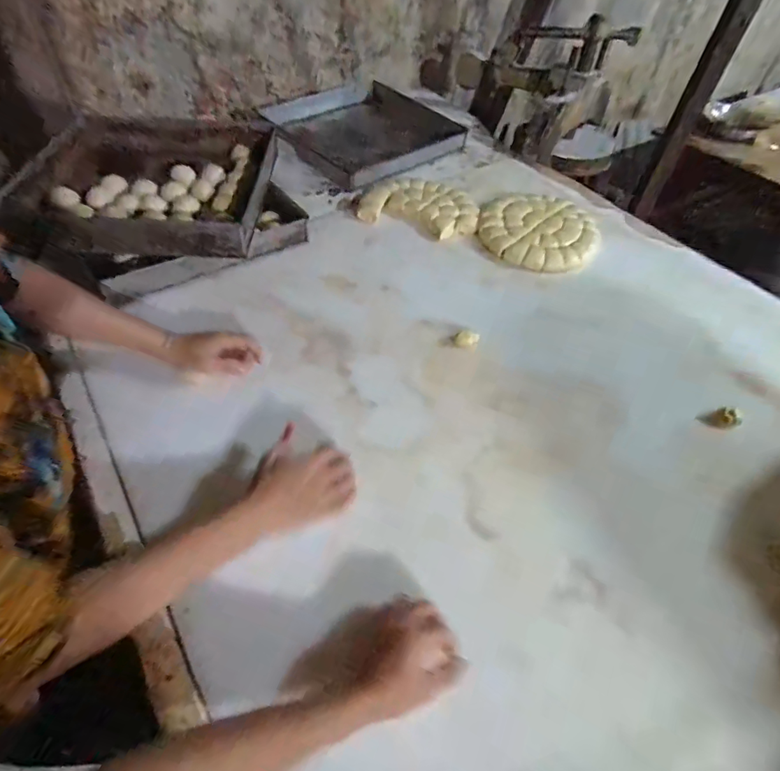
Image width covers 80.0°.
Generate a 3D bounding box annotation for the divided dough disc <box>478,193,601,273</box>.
[{"bbox_3d":[0.317,-0.335,0.985,0.244,0.032,0.256,2,50,-2],"label":"divided dough disc"}]

